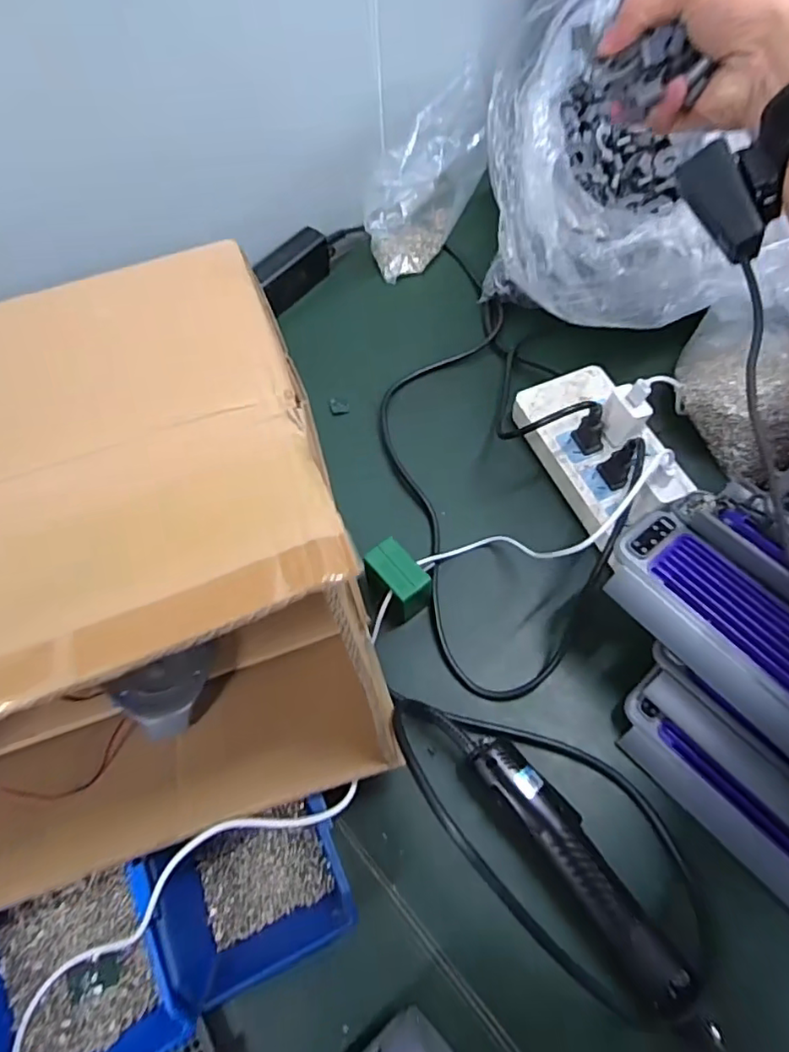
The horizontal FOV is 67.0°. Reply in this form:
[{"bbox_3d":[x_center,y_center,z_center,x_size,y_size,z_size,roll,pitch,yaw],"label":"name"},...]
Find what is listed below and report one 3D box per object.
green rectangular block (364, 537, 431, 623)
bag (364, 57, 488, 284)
[{"bbox_3d":[0.003,0.045,0.493,0.034,0.046,0.050,-39,67,-17],"label":"green rectangular block"},{"bbox_3d":[0.038,-0.402,0.683,0.077,0.123,0.212,20,65,13],"label":"bag"}]

